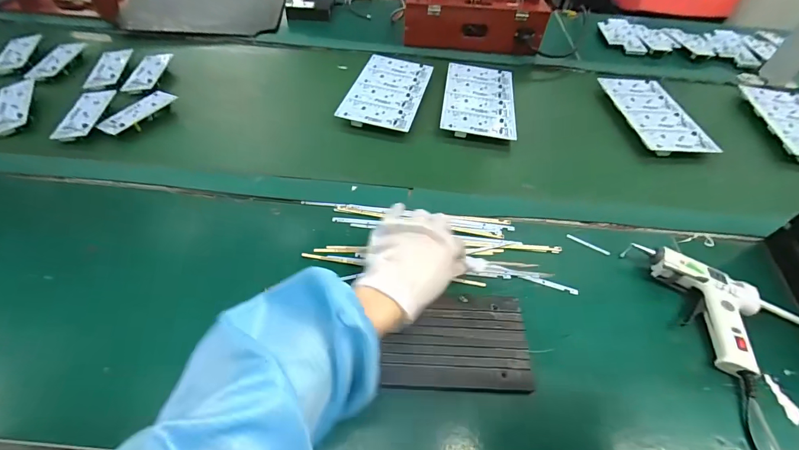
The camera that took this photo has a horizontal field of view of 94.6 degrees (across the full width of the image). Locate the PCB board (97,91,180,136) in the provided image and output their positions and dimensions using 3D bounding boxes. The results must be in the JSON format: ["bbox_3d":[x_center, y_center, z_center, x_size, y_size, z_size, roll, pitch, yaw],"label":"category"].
[{"bbox_3d":[-0.423,-0.185,0.599,0.039,0.010,0.120,29,52,2],"label":"PCB board"}]

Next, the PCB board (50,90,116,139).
[{"bbox_3d":[-0.499,-0.180,0.589,0.054,0.009,0.121,2,52,-7],"label":"PCB board"}]

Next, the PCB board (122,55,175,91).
[{"bbox_3d":[-0.461,-0.279,0.674,0.047,0.007,0.130,5,50,-9],"label":"PCB board"}]

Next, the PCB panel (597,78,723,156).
[{"bbox_3d":[0.442,-0.197,0.642,0.111,0.008,0.210,-3,52,-2],"label":"PCB panel"}]

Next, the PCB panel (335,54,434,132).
[{"bbox_3d":[-0.019,-0.244,0.658,0.123,0.013,0.207,12,54,8],"label":"PCB panel"}]

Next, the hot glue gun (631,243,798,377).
[{"bbox_3d":[0.366,0.079,0.423,0.116,0.032,0.156,-15,55,-11],"label":"hot glue gun"}]

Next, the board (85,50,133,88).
[{"bbox_3d":[-0.536,-0.294,0.681,0.057,0.007,0.121,-5,52,-8],"label":"board"}]

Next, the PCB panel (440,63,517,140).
[{"bbox_3d":[0.142,-0.226,0.656,0.122,0.006,0.210,8,53,3],"label":"PCB panel"}]

